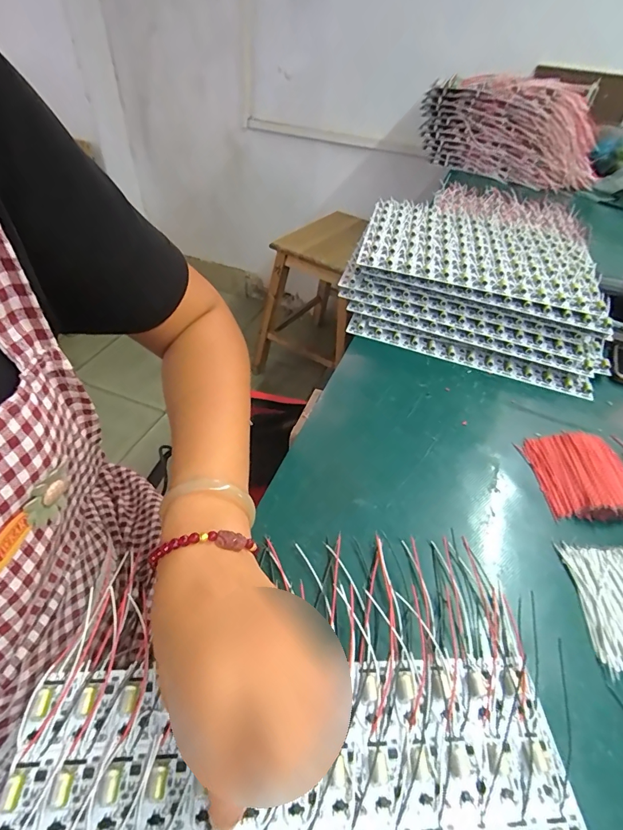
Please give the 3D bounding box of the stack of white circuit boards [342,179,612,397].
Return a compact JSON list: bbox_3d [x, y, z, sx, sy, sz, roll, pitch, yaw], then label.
[{"bbox_3d":[0.223,-0.193,0.555,0.324,0.097,0.310,14,48,10],"label":"stack of white circuit boards"}]

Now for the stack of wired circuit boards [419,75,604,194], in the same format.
[{"bbox_3d":[0.461,-0.681,0.966,0.436,0.185,0.102,26,51,20],"label":"stack of wired circuit boards"}]

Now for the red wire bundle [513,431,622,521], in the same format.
[{"bbox_3d":[0.252,0.054,0.370,0.095,0.018,0.089,3,47,0],"label":"red wire bundle"}]

